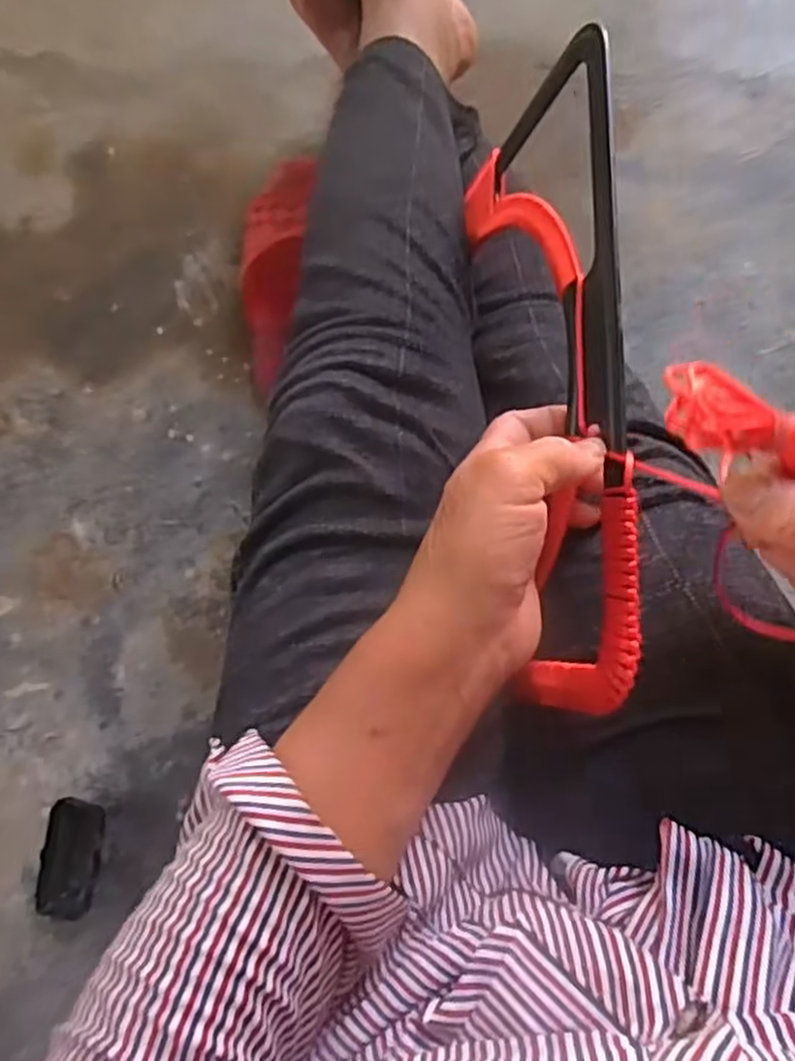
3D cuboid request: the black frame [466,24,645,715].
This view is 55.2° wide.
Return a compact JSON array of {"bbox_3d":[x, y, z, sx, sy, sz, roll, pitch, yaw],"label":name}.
[{"bbox_3d":[0.085,-0.078,0.400,0.030,0.150,0.331,4,79,-18],"label":"black frame"}]

